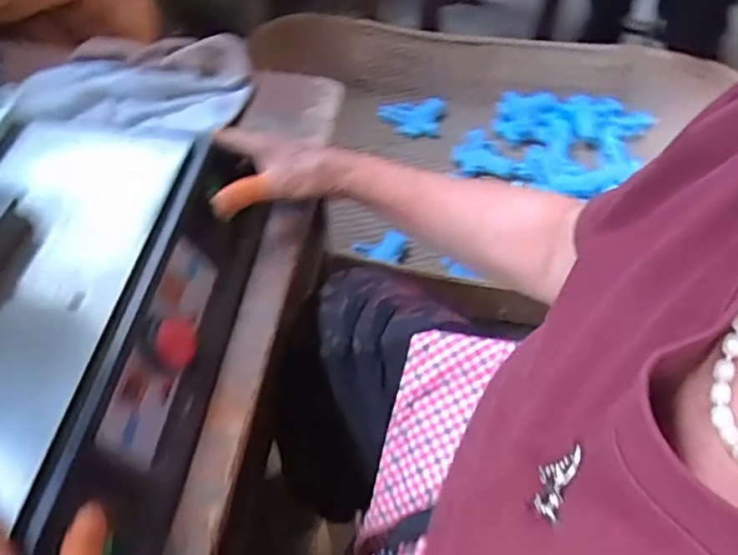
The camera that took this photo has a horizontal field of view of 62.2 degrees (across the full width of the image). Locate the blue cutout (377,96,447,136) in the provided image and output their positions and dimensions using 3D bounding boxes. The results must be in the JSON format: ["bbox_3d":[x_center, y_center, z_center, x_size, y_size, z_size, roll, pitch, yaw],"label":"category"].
[{"bbox_3d":[0.109,-0.366,1.408,0.169,0.010,0.102,-15,69,-15],"label":"blue cutout"}]

